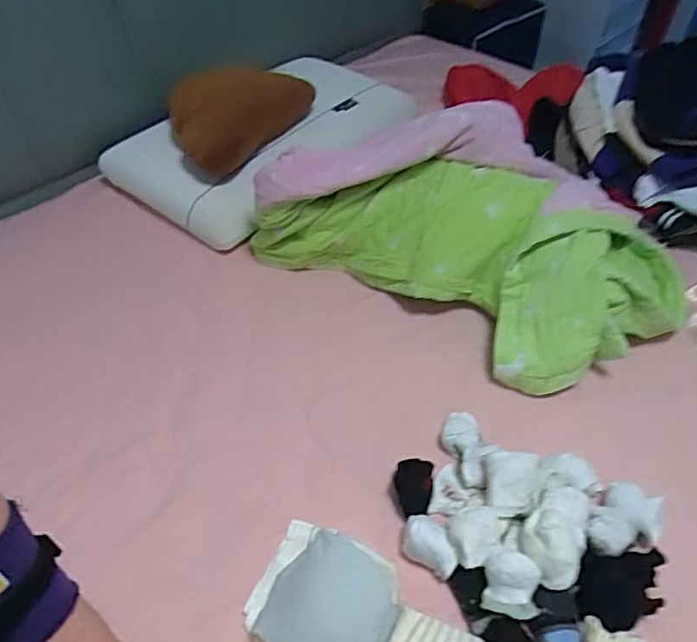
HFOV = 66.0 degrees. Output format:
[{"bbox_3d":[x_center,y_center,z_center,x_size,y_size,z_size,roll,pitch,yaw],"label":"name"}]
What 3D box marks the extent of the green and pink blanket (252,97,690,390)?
[{"bbox_3d":[0.221,-0.174,0.962,0.726,0.251,0.418,28,54,23],"label":"green and pink blanket"}]

